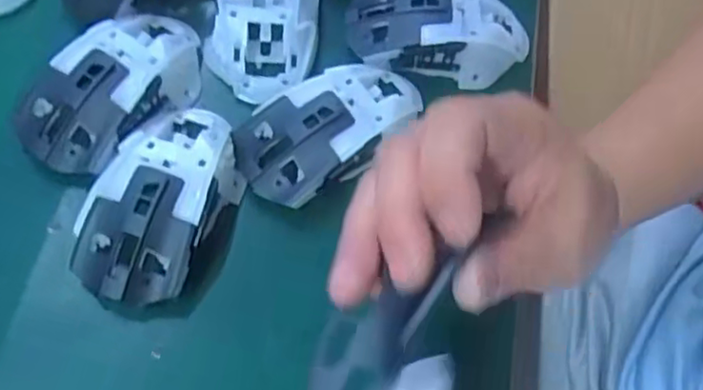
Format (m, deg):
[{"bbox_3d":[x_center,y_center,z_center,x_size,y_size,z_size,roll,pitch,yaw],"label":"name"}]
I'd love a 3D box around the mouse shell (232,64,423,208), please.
[{"bbox_3d":[-0.010,-0.040,0.363,0.111,0.032,0.060,-33,70,-17],"label":"mouse shell"}]

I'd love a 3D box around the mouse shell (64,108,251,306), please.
[{"bbox_3d":[-0.098,-0.002,0.336,0.066,0.033,0.118,23,65,8],"label":"mouse shell"}]

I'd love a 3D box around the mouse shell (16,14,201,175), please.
[{"bbox_3d":[-0.132,-0.063,0.361,0.059,0.031,0.113,34,67,13],"label":"mouse shell"}]

